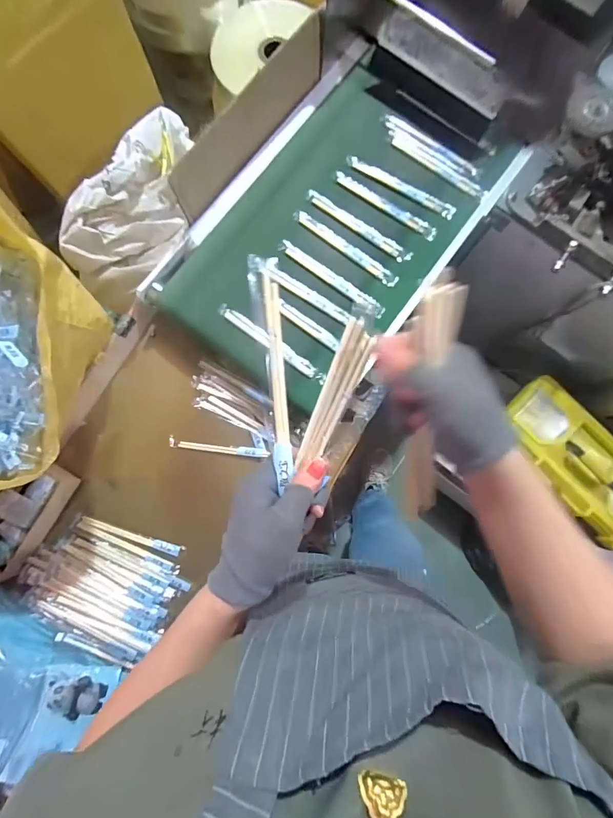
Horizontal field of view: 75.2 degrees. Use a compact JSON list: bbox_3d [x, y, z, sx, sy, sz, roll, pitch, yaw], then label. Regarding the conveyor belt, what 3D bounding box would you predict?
[{"bbox_3d":[0.078,-0.354,0.770,0.402,0.070,0.713,40,83,5],"label":"conveyor belt"}]

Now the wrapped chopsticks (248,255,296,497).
[{"bbox_3d":[-0.027,-0.031,0.329,0.022,0.007,0.184,-6,93,-2],"label":"wrapped chopsticks"}]

